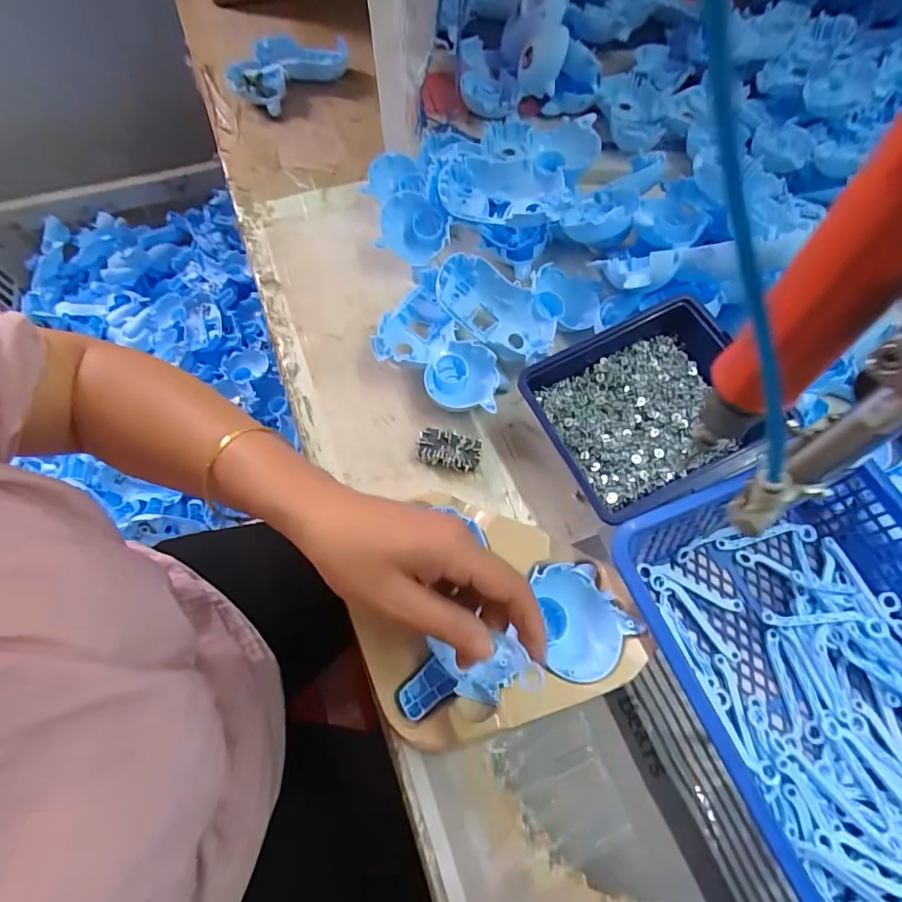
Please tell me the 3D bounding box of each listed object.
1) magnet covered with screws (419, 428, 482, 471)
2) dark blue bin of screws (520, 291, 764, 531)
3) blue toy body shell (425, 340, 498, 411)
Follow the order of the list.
[{"bbox_3d":[-0.002,-0.001,0.414,0.053,0.015,0.030,12,65,5],"label":"magnet covered with screws"},{"bbox_3d":[0.160,-0.030,0.396,0.172,0.056,0.143,-22,66,-11],"label":"dark blue bin of screws"},{"bbox_3d":[0.011,-0.065,0.431,0.061,0.028,0.064,0,64,0],"label":"blue toy body shell"}]

